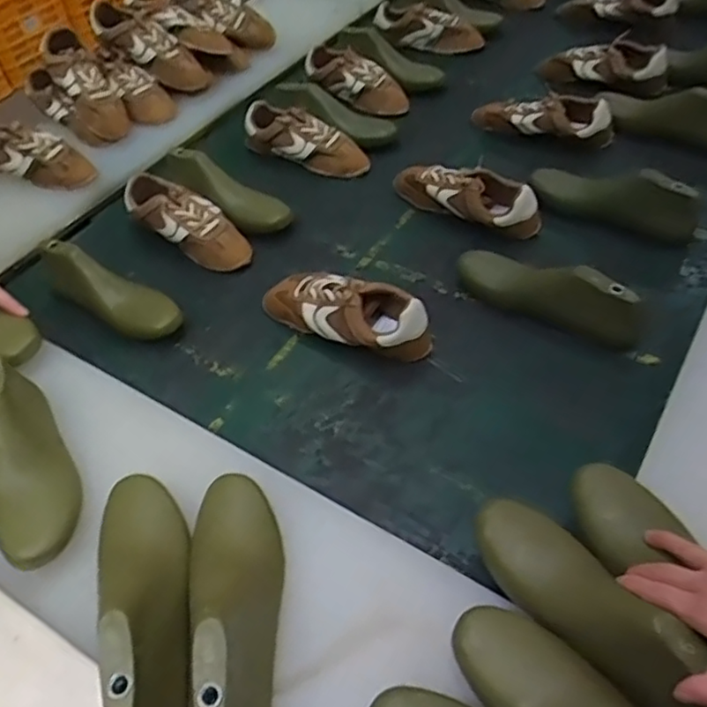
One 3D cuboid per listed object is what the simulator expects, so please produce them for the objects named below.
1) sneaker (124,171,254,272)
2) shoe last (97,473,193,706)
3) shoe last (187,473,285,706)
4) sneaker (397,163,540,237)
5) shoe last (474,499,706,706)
[{"bbox_3d":[-0.240,-0.191,0.933,0.226,0.072,0.086,29,58,25],"label":"sneaker"},{"bbox_3d":[-0.168,0.194,0.516,0.072,0.089,0.231,-16,51,-8],"label":"shoe last"},{"bbox_3d":[-0.093,0.190,0.505,0.068,0.076,0.232,-9,51,-3],"label":"shoe last"},{"bbox_3d":[0.170,-0.237,0.944,0.227,0.070,0.086,32,60,27],"label":"sneaker"},{"bbox_3d":[0.187,0.190,0.481,0.071,0.074,0.225,-34,51,-21],"label":"shoe last"}]

